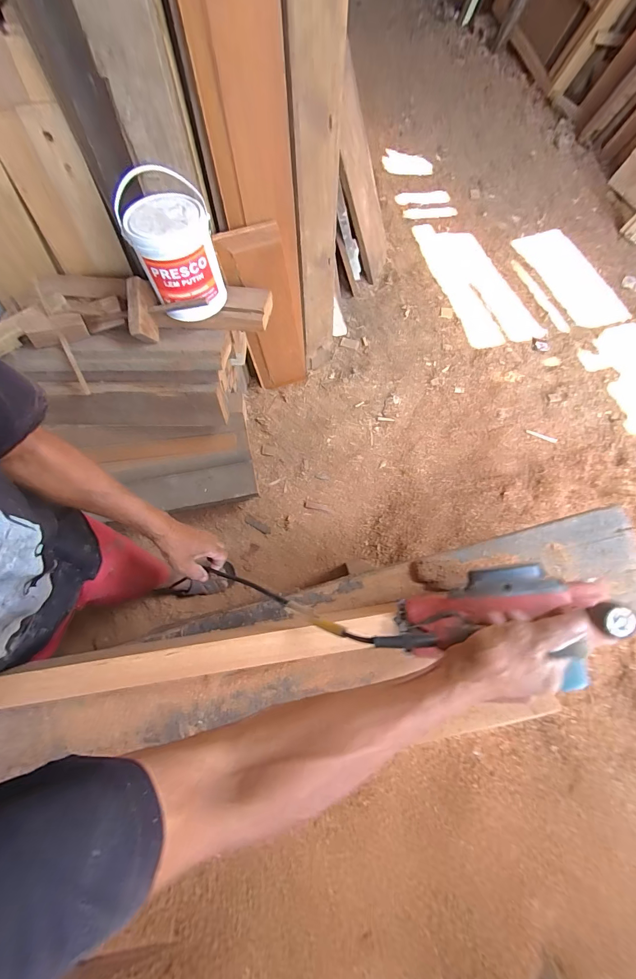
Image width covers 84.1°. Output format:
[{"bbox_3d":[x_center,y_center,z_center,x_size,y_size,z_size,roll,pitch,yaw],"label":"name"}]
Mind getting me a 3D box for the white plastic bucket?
[{"bbox_3d":[-0.338,-0.564,0.842,0.189,0.210,0.211,-20,75,-7],"label":"white plastic bucket"}]

